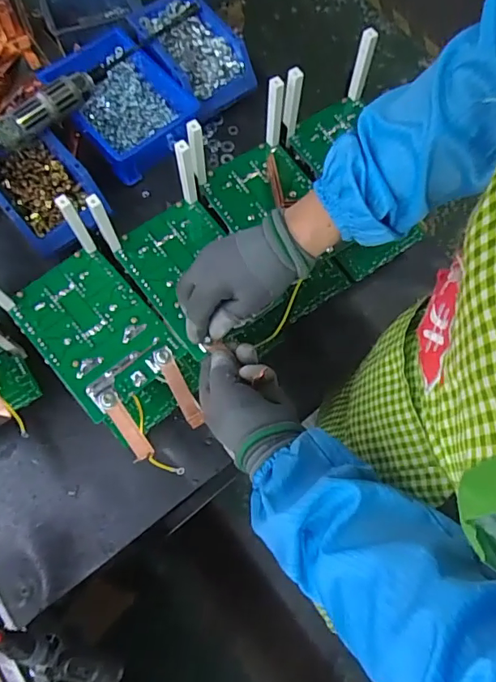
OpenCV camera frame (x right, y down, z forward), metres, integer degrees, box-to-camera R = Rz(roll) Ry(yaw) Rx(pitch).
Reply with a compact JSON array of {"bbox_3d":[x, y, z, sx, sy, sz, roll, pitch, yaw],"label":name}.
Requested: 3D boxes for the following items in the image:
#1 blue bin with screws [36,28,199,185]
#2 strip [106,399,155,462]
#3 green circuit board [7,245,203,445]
[{"bbox_3d":[-0.181,-0.344,0.705,0.143,0.069,0.202,-38,76,-13],"label":"blue bin with screws"},{"bbox_3d":[-0.113,0.086,0.461,0.017,0.011,0.060,-36,75,-13],"label":"strip"},{"bbox_3d":[-0.145,0.001,0.495,0.110,0.024,0.194,-40,76,-14],"label":"green circuit board"}]

